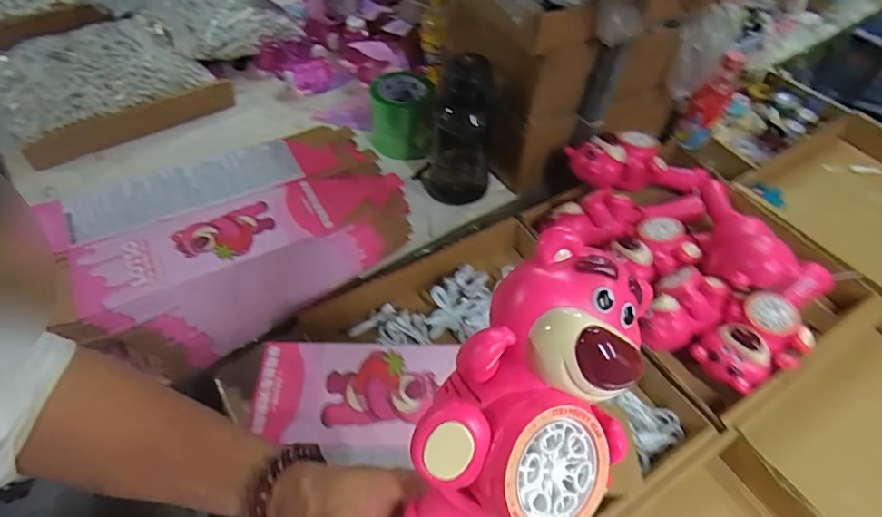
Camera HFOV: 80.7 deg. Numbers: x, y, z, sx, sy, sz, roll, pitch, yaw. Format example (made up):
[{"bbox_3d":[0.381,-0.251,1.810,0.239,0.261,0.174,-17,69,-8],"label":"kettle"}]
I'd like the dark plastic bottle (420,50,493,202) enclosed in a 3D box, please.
[{"bbox_3d":[0.029,-0.194,0.778,0.103,0.230,0.084,2,52,-1],"label":"dark plastic bottle"}]

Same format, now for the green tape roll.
[{"bbox_3d":[-0.069,-0.242,0.905,0.106,0.119,0.107,-2,52,-5],"label":"green tape roll"}]

